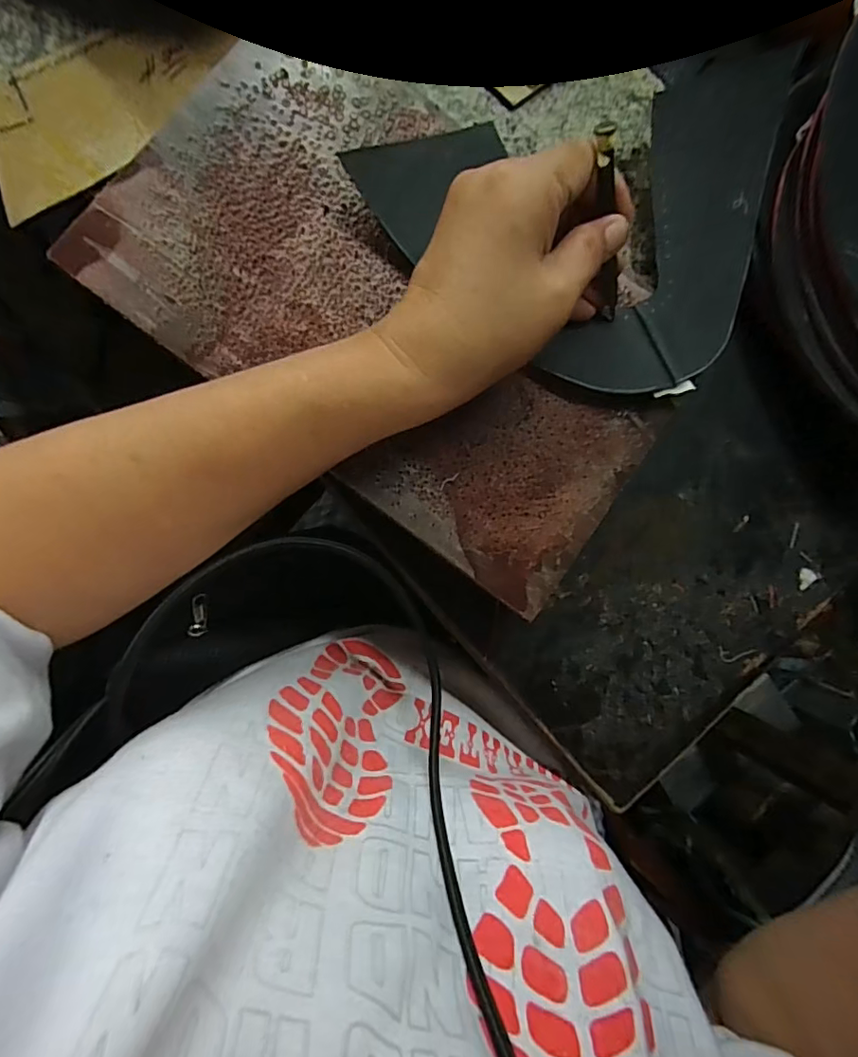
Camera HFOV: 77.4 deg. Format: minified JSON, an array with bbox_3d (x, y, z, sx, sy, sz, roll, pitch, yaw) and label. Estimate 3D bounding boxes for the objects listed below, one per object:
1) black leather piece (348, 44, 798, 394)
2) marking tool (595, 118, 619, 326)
[{"bbox_3d":[0.101,-0.145,0.274,0.239,0.017,0.146,-22,93,-12],"label":"black leather piece"},{"bbox_3d":[0.080,-0.132,0.240,0.012,0.086,0.008,-38,55,-7],"label":"marking tool"}]

